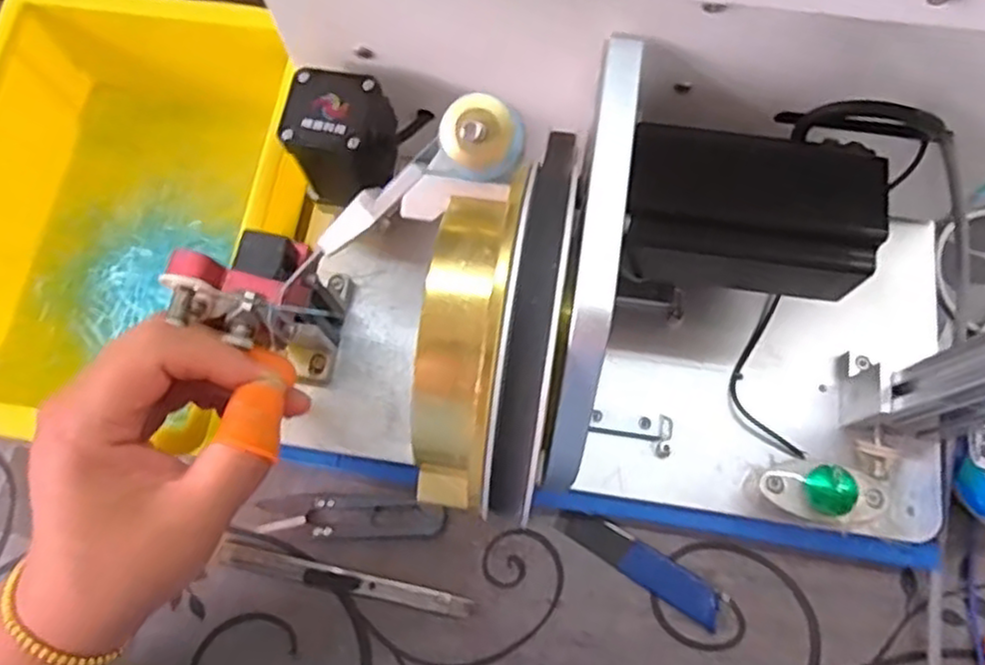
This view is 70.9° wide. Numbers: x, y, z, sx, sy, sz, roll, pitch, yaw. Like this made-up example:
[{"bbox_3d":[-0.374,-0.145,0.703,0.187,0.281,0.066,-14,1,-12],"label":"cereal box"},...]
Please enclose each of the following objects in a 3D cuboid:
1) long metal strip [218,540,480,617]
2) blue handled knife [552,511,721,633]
[{"bbox_3d":[-0.079,0.131,0.365,0.138,0.006,0.012,11,75,5],"label":"long metal strip"},{"bbox_3d":[0.077,0.120,0.362,0.093,0.007,0.020,31,78,10],"label":"blue handled knife"}]

